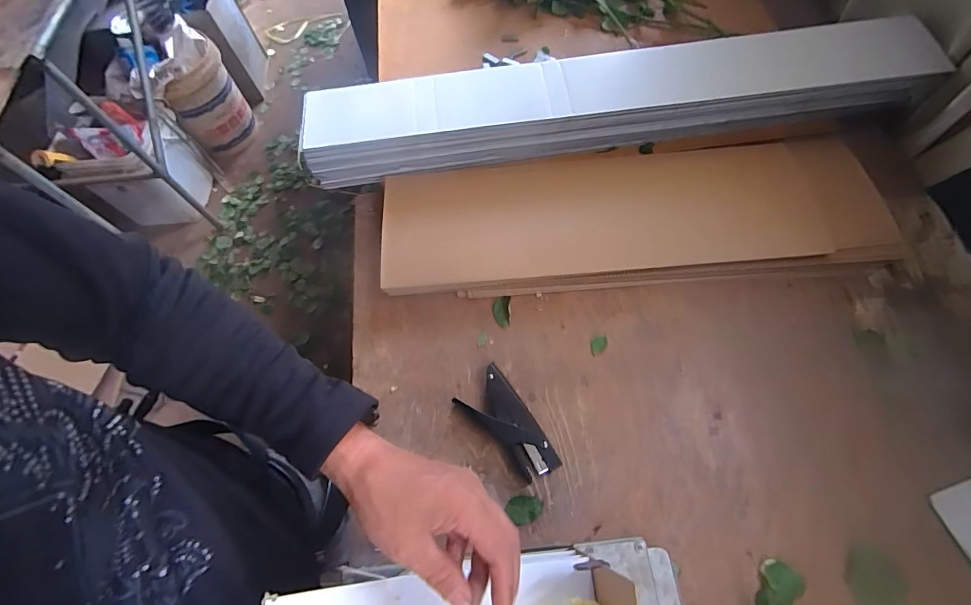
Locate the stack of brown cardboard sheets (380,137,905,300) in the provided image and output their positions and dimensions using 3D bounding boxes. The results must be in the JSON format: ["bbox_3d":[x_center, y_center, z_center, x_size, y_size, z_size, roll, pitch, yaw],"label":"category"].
[{"bbox_3d":[0.224,-0.139,0.682,0.771,0.041,0.252,-2,65,2],"label":"stack of brown cardboard sheets"}]

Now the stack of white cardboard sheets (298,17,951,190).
[{"bbox_3d":[0.214,-0.331,0.727,1.000,0.117,0.129,-7,65,0],"label":"stack of white cardboard sheets"}]

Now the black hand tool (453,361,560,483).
[{"bbox_3d":[0.029,0.161,0.569,0.069,0.029,0.145,-34,68,-12],"label":"black hand tool"}]

